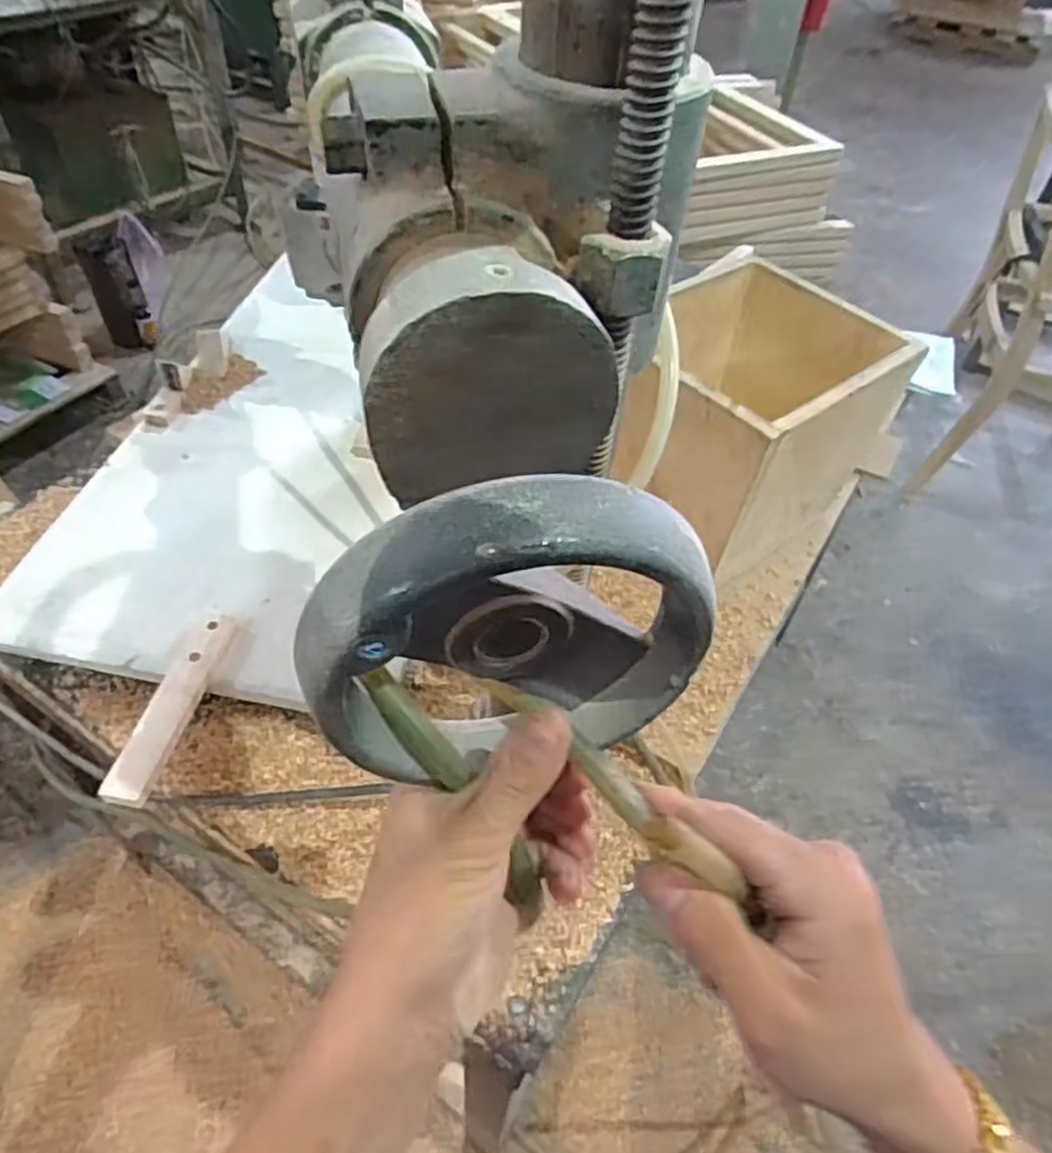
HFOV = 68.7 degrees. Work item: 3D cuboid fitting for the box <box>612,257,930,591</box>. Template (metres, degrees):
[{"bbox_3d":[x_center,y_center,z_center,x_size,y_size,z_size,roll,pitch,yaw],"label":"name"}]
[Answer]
[{"bbox_3d":[0.221,-0.158,0.811,0.227,0.216,0.260,37,56,25],"label":"box"}]

